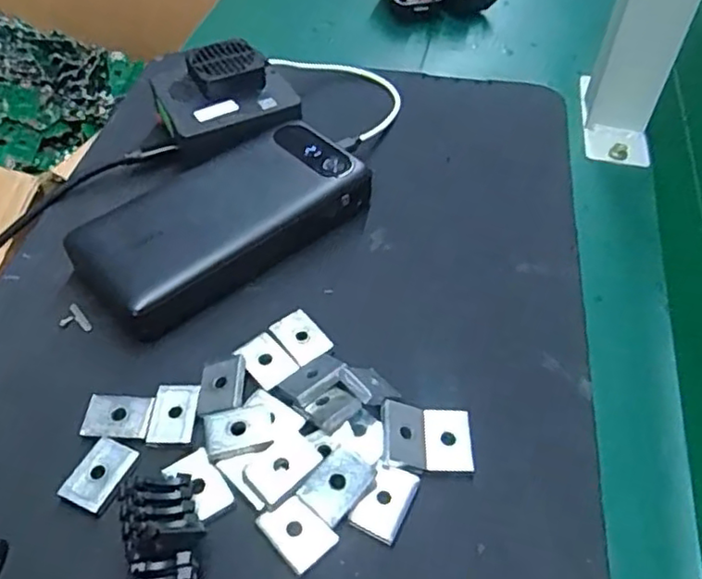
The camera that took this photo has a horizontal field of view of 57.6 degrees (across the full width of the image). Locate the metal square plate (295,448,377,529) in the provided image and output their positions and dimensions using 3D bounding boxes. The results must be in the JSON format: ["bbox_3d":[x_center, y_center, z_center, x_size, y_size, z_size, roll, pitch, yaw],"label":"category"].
[{"bbox_3d":[-0.005,0.078,0.253,0.021,0.004,0.028,42,63,13],"label":"metal square plate"}]

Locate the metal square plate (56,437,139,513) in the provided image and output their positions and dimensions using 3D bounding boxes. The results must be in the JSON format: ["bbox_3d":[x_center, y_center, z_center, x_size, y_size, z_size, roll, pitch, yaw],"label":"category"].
[{"bbox_3d":[-0.102,0.074,0.259,0.019,0.004,0.028,19,50,14],"label":"metal square plate"}]

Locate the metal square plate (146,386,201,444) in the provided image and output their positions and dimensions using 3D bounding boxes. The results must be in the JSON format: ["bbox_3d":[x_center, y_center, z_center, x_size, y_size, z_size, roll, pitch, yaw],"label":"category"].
[{"bbox_3d":[-0.078,0.054,0.279,0.019,0.004,0.028,3,48,1],"label":"metal square plate"}]

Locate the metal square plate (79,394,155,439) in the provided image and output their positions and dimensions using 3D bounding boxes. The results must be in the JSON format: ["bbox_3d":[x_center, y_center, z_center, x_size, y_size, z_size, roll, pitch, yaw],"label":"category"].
[{"bbox_3d":[-0.101,0.054,0.276,0.028,0.004,0.020,4,48,1],"label":"metal square plate"}]

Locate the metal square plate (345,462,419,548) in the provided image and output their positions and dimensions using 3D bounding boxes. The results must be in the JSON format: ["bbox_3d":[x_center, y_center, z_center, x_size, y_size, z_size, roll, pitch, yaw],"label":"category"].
[{"bbox_3d":[0.013,0.084,0.253,0.019,0.004,0.029,21,51,16],"label":"metal square plate"}]

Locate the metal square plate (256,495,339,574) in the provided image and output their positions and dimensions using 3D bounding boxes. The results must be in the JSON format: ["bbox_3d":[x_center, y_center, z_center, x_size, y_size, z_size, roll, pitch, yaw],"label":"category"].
[{"bbox_3d":[-0.021,0.093,0.244,0.020,0.004,0.027,-42,65,-19],"label":"metal square plate"}]

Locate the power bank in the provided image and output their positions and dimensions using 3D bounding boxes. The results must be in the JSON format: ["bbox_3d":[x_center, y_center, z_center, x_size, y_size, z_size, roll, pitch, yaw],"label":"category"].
[{"bbox_3d":[-0.069,-0.042,0.347,0.152,0.027,0.083,-36,59,-29],"label":"power bank"}]

